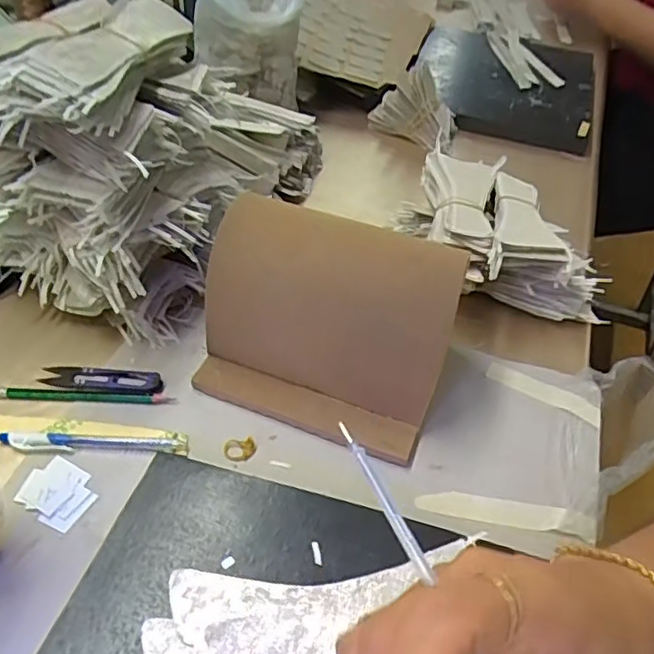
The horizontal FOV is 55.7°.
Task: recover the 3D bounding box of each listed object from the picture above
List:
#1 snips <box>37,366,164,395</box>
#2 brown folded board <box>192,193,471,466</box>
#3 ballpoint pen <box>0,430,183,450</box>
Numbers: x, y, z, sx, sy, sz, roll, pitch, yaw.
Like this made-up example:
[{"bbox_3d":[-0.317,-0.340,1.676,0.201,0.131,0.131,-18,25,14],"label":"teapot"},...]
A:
[{"bbox_3d":[-0.185,0.042,0.507,0.100,0.007,0.024,7,46,3],"label":"snips"},{"bbox_3d":[-0.003,-0.002,0.474,0.188,0.165,0.050,15,15,2],"label":"brown folded board"},{"bbox_3d":[-0.178,0.086,0.463,0.132,0.007,0.015,2,46,-2],"label":"ballpoint pen"}]

